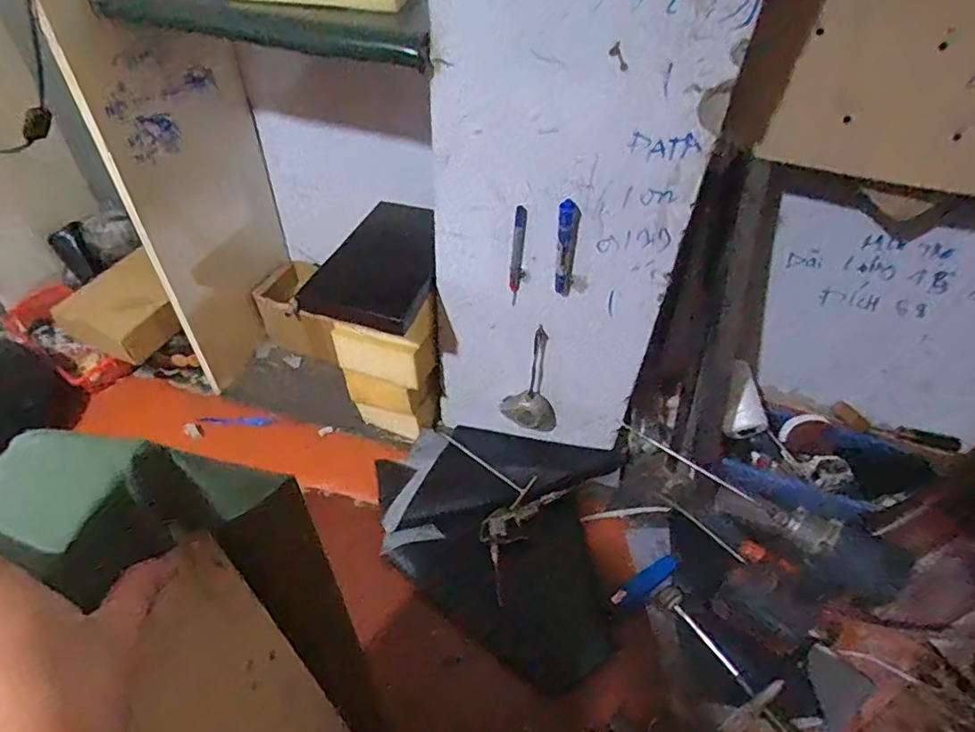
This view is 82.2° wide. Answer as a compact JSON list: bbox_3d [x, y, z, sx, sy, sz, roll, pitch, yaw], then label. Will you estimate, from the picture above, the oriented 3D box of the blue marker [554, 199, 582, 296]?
[{"bbox_3d":[0.103,-0.153,0.737,0.029,0.136,0.016,12,45,8],"label":"blue marker"}]

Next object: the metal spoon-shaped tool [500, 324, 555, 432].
[{"bbox_3d":[0.075,0.037,0.911,0.096,0.207,0.038,0,45,-4],"label":"metal spoon-shaped tool"}]

